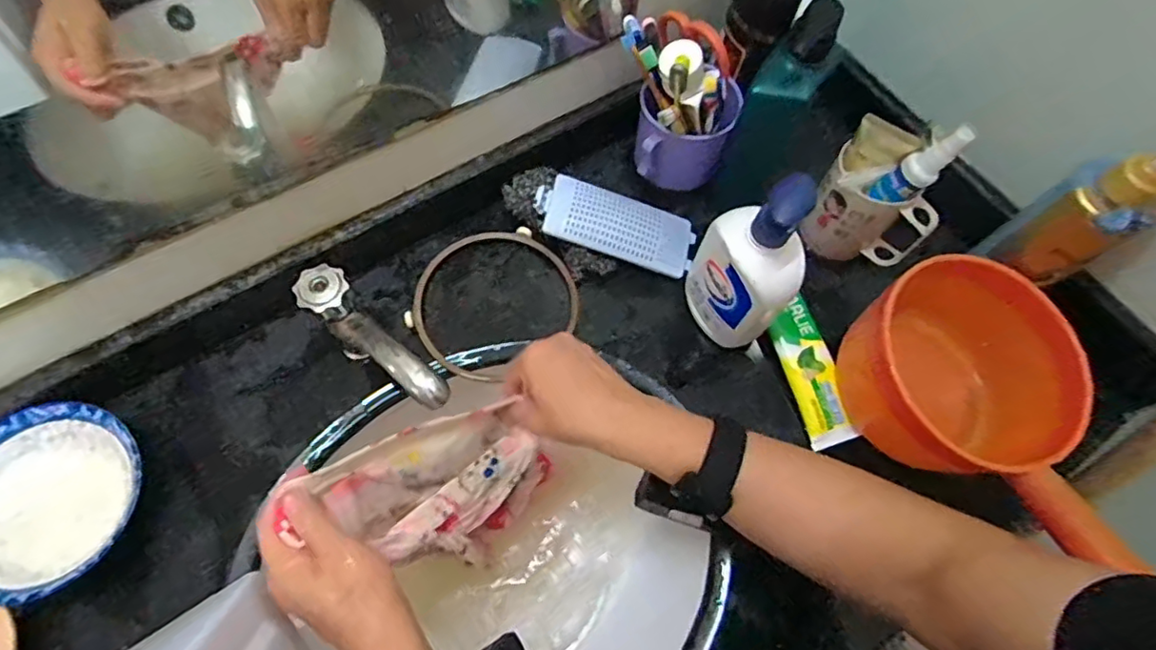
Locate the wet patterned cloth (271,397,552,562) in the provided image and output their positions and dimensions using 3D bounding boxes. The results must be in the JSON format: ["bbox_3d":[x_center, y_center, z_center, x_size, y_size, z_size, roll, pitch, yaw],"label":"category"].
[{"bbox_3d":[-0.098,0.130,0.459,0.151,0.104,0.090,-22,70,-12],"label":"wet patterned cloth"}]

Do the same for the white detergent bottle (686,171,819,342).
[{"bbox_3d":[0.142,-0.049,0.503,0.051,0.171,0.088,-28,71,-14],"label":"white detergent bottle"}]

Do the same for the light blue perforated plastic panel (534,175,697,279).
[{"bbox_3d":[0.038,-0.098,0.592,0.160,0.010,0.070,17,66,-11],"label":"light blue perforated plastic panel"}]

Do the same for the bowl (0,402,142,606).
[{"bbox_3d":[-0.408,0.137,0.466,0.129,0.053,0.137,1,67,-3],"label":"bowl"}]

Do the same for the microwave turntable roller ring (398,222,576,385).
[{"bbox_3d":[-0.081,-0.024,0.572,0.152,0.017,0.138,-40,74,-18],"label":"microwave turntable roller ring"}]

